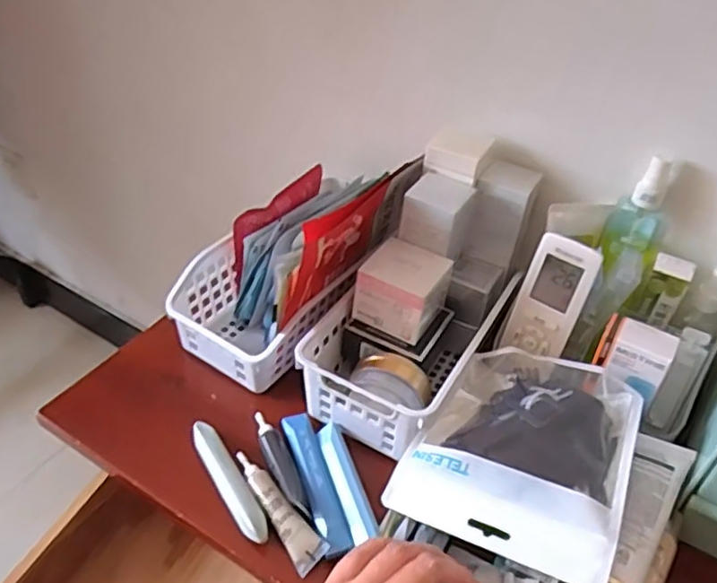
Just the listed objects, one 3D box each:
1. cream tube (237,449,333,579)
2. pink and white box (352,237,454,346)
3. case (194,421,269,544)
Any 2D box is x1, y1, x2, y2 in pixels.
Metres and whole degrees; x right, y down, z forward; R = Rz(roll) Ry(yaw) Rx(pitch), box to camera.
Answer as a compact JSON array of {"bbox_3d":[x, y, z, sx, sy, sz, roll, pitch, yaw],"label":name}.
[{"bbox_3d":[-0.065,0.164,0.489,0.023,0.016,0.108,-28,50,-31],"label":"cream tube"},{"bbox_3d":[0.038,-0.002,0.559,0.065,0.053,0.061,22,44,20],"label":"pink and white box"},{"bbox_3d":[-0.102,0.146,0.501,0.019,0.009,0.116,-21,47,-26],"label":"case"}]

